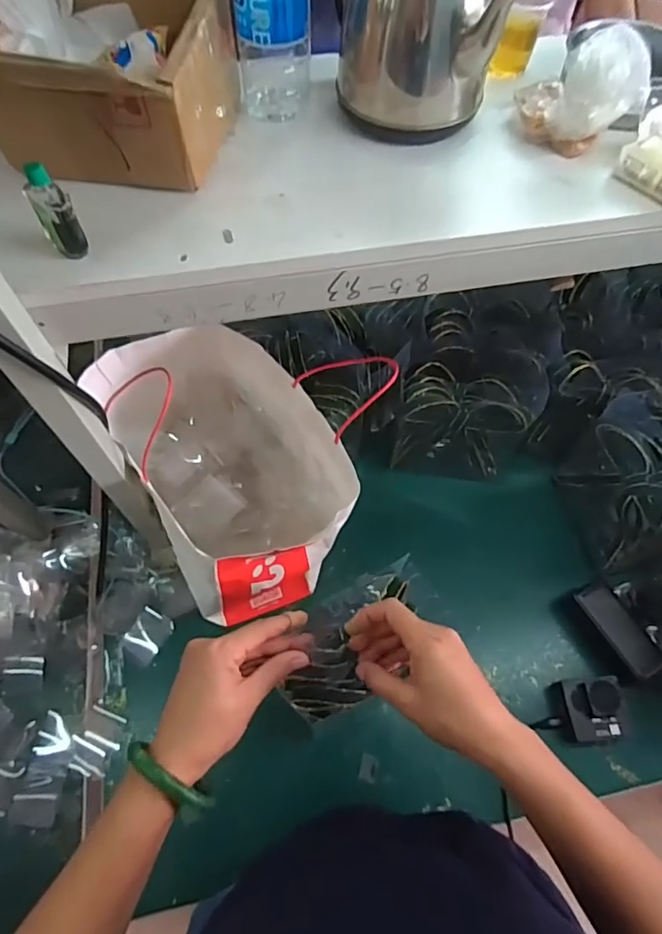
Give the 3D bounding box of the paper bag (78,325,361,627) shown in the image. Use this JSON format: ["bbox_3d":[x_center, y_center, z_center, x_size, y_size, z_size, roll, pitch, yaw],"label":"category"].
[{"bbox_3d":[-0.134,0.006,0.708,0.236,0.227,0.334,-25,65,-13],"label":"paper bag"}]

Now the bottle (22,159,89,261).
[{"bbox_3d":[-0.196,-0.180,0.370,0.025,0.061,0.019,-28,66,-14],"label":"bottle"}]

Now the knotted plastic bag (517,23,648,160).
[{"bbox_3d":[0.214,-0.323,0.444,0.097,0.081,0.054,22,64,10],"label":"knotted plastic bag"}]

